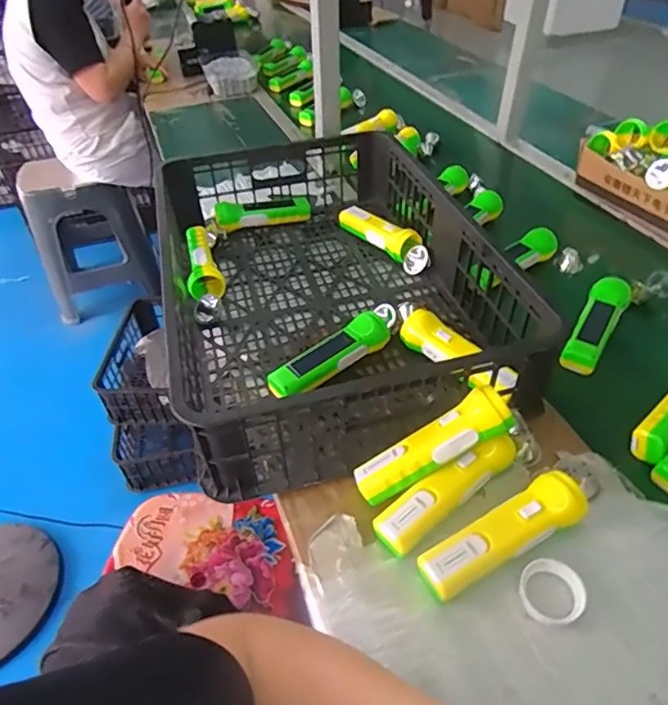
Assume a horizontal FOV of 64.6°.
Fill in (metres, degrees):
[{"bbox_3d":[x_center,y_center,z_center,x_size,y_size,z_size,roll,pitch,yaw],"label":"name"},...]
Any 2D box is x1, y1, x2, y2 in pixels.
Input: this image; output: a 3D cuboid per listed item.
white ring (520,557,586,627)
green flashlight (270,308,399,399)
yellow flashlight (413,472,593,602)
[{"bbox_3d":[0.195,0.211,0.472,0.053,0.015,0.055,-1,44,1],"label":"white ring"},{"bbox_3d":[0.008,0.001,0.679,0.200,0.042,0.061,-32,51,-27],"label":"green flashlight"},{"bbox_3d":[0.159,0.172,0.495,0.175,0.035,0.047,-24,48,-21],"label":"yellow flashlight"}]

